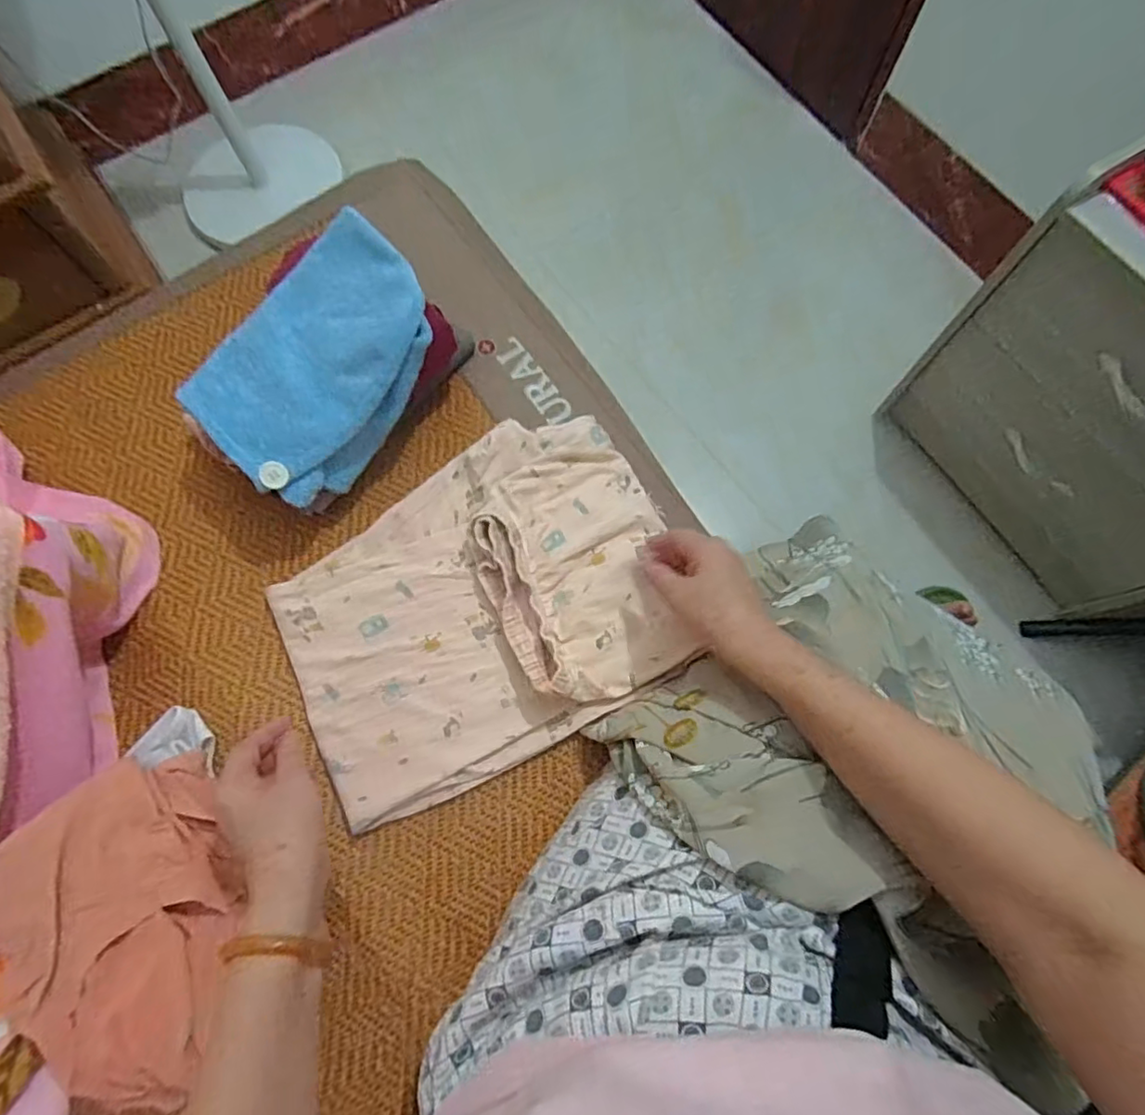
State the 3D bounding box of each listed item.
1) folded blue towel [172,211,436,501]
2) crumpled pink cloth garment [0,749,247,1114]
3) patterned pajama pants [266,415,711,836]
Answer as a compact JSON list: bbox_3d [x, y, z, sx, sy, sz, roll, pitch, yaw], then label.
[{"bbox_3d":[-0.220,-0.174,0.528,0.153,0.064,0.223,35,76,10],"label":"folded blue towel"},{"bbox_3d":[-0.318,0.267,0.426,0.156,0.035,0.210,-28,75,-8],"label":"crumpled pink cloth garment"},{"bbox_3d":[-0.077,0.039,0.524,0.340,0.040,0.255,-30,76,-6],"label":"patterned pajama pants"}]

